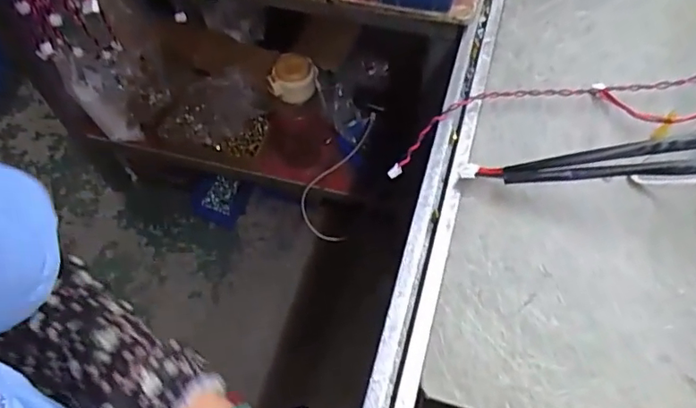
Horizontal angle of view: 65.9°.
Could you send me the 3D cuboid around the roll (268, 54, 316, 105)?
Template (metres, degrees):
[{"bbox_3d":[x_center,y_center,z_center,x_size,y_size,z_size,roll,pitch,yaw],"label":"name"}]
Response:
[{"bbox_3d":[-0.094,-0.219,0.940,0.081,0.056,0.072,2,61,0],"label":"roll"}]

